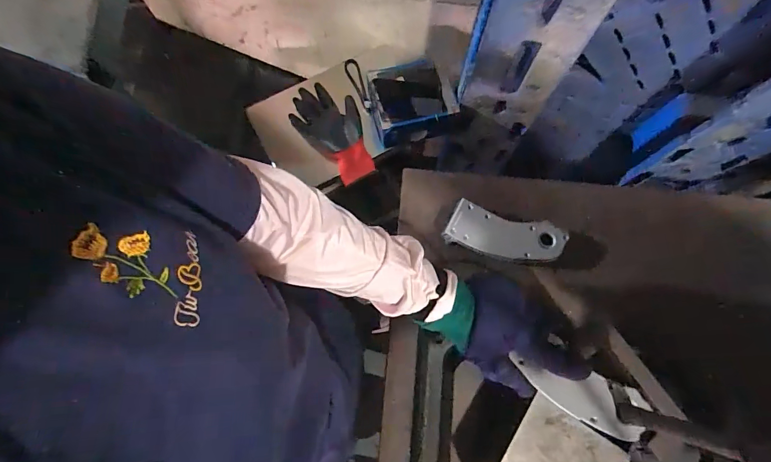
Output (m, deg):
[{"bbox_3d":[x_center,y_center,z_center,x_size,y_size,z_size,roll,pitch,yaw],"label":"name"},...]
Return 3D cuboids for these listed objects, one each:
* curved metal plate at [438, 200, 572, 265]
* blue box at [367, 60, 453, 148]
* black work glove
[{"bbox_3d":[0.183,0.008,0.609,0.178,0.030,0.068,15,75,5],"label":"curved metal plate"},{"bbox_3d":[0.045,-0.247,0.775,0.142,0.098,0.123,-11,74,-2],"label":"blue box"},{"bbox_3d":[-0.096,-0.198,0.788,0.123,0.032,0.213,-33,76,-8],"label":"black work glove"}]

